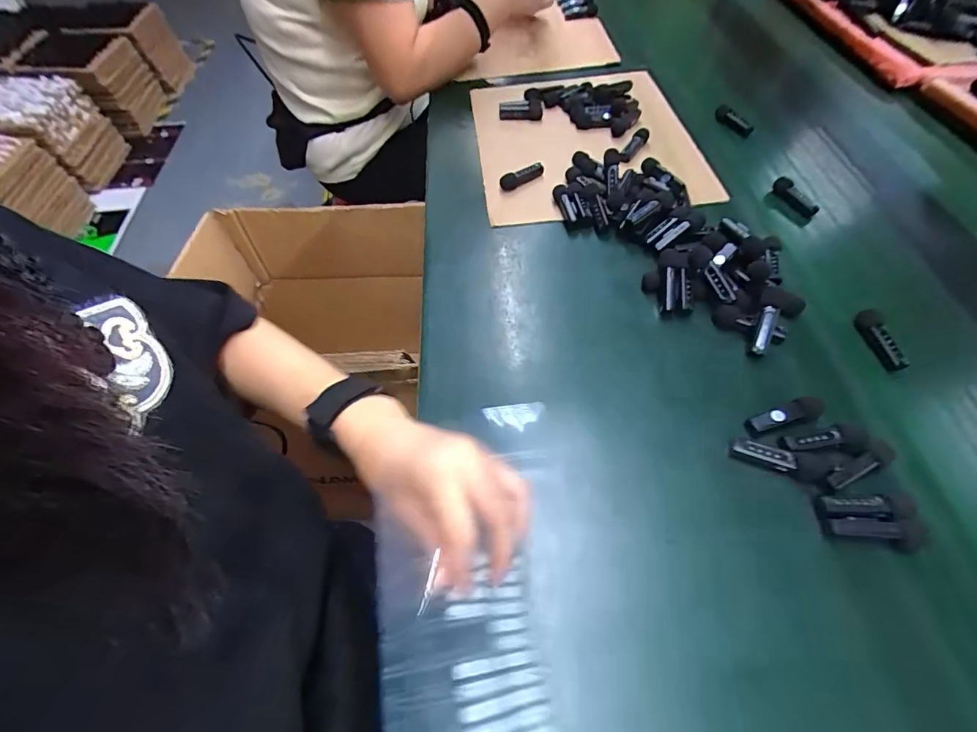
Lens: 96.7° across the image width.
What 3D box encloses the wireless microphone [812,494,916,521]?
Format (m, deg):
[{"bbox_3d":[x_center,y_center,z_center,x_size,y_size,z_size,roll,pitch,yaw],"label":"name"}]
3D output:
[{"bbox_3d":[0.276,0.105,0.319,0.066,0.011,0.018,1,56,1],"label":"wireless microphone"}]

